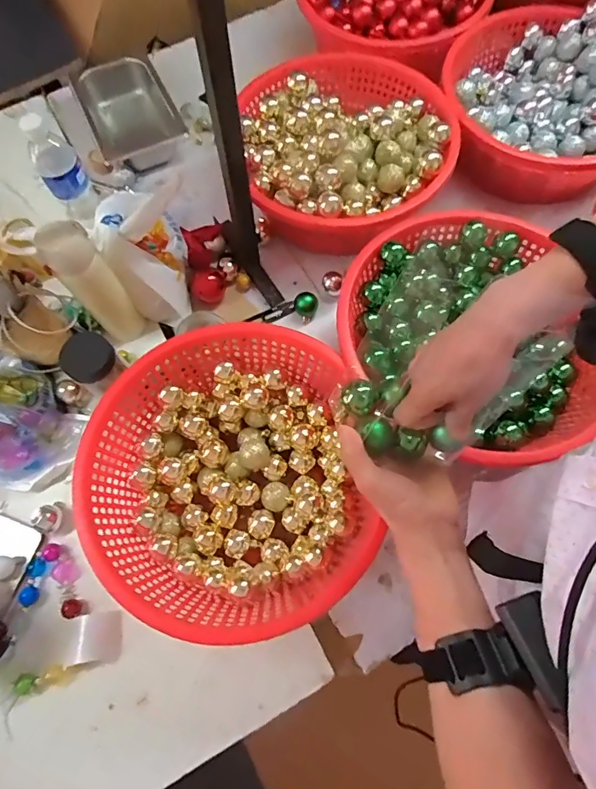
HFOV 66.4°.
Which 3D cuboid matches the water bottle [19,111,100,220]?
[{"bbox_3d":[-0.355,-0.329,0.715,0.063,0.219,0.058,-34,72,-10],"label":"water bottle"}]

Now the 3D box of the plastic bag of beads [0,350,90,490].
[{"bbox_3d":[-0.437,0.035,0.656,0.208,0.101,0.181,14,71,7],"label":"plastic bag of beads"}]

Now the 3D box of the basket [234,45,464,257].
[{"bbox_3d":[0.073,-0.403,0.763,0.346,0.137,0.358,-1,70,2],"label":"basket"}]

